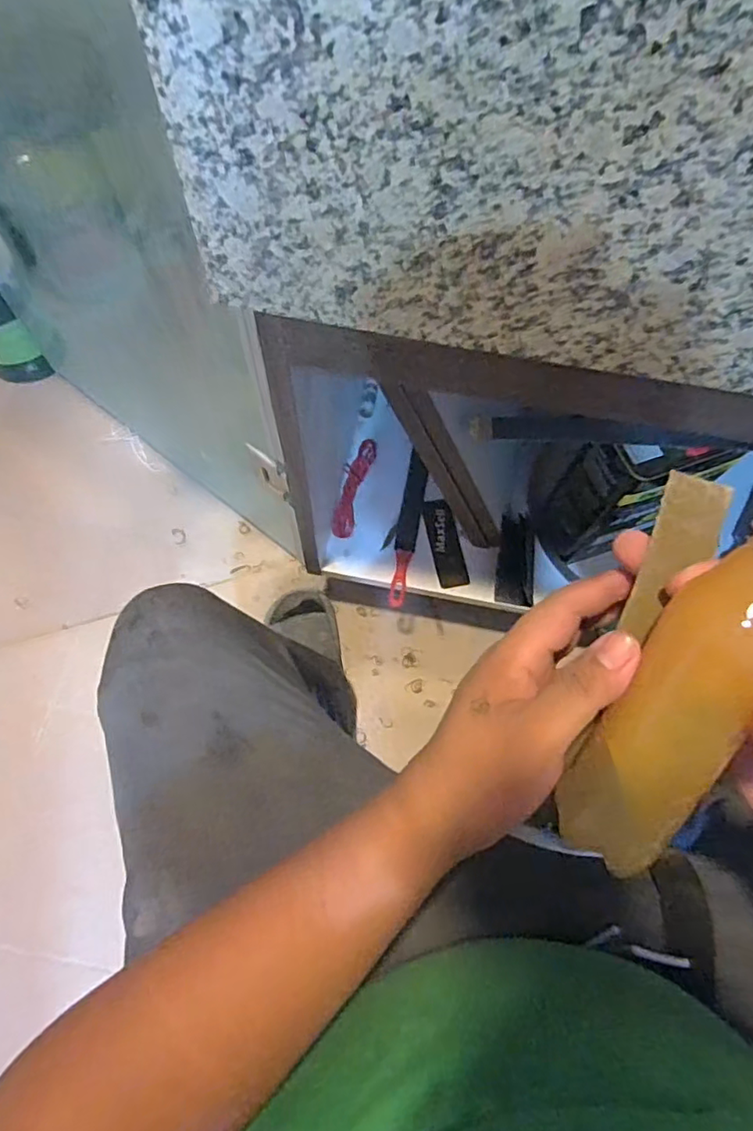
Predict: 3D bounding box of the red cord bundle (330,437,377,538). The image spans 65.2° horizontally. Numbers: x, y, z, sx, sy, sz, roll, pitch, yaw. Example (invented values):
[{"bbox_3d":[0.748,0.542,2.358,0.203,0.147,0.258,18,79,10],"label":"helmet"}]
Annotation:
[{"bbox_3d":[-0.034,-0.111,0.848,0.036,0.030,0.161,14,68,4],"label":"red cord bundle"}]

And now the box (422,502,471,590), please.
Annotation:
[{"bbox_3d":[0.098,-0.034,0.829,0.043,0.011,0.127,-11,69,-6],"label":"box"}]

